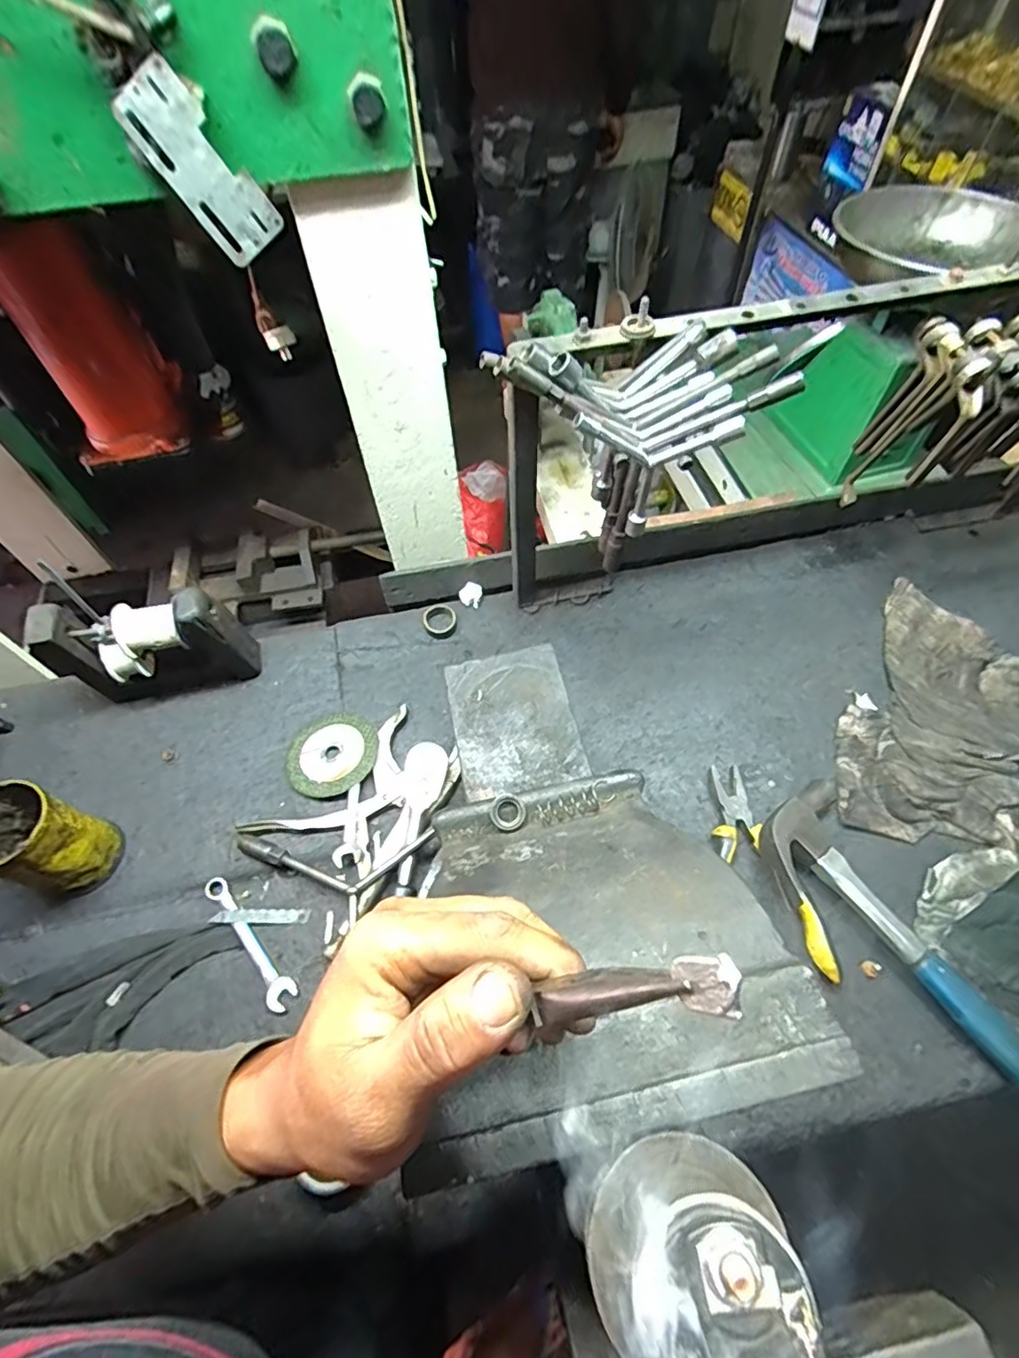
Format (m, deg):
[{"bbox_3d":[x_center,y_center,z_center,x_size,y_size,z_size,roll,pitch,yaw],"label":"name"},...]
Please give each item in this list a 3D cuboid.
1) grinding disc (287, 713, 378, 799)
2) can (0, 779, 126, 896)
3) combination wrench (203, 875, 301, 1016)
[{"bbox_3d":[-0.186,0.080,0.616,0.091,0.015,0.093,-1,58,1],"label":"grinding disc"},{"bbox_3d":[-0.422,0.148,0.527,0.075,0.120,0.069,-1,58,1],"label":"can"},{"bbox_3d":[-0.242,0.243,0.537,0.025,0.009,0.139,-39,72,-11],"label":"combination wrench"}]

